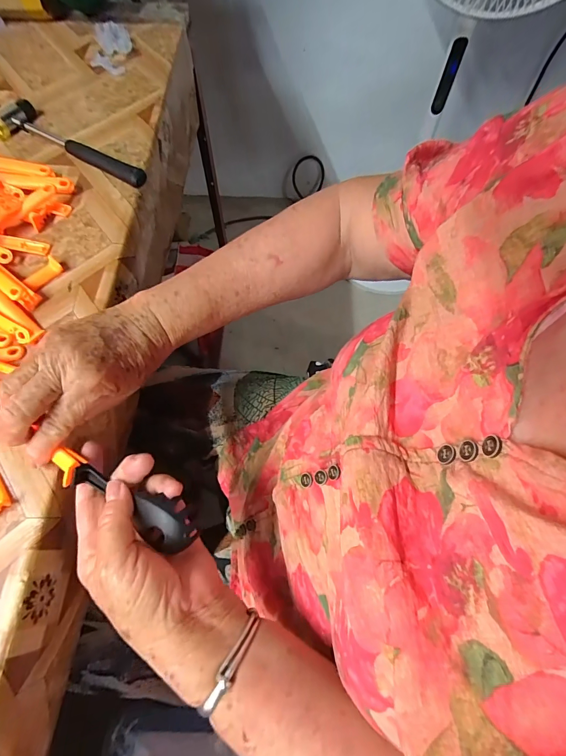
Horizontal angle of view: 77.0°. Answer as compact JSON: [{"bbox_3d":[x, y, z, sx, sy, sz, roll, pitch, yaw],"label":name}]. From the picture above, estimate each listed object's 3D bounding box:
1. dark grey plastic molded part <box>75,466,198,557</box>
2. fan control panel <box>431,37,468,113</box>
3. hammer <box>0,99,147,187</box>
[{"bbox_3d":[-0.106,0.091,0.254,0.099,0.027,0.032,22,67,16],"label":"dark grey plastic molded part"},{"bbox_3d":[0.364,-0.659,0.785,0.029,0.176,0.026,25,88,9],"label":"fan control panel"},{"bbox_3d":[-0.266,-0.281,0.436,0.232,0.021,0.061,32,69,11],"label":"hammer"}]

